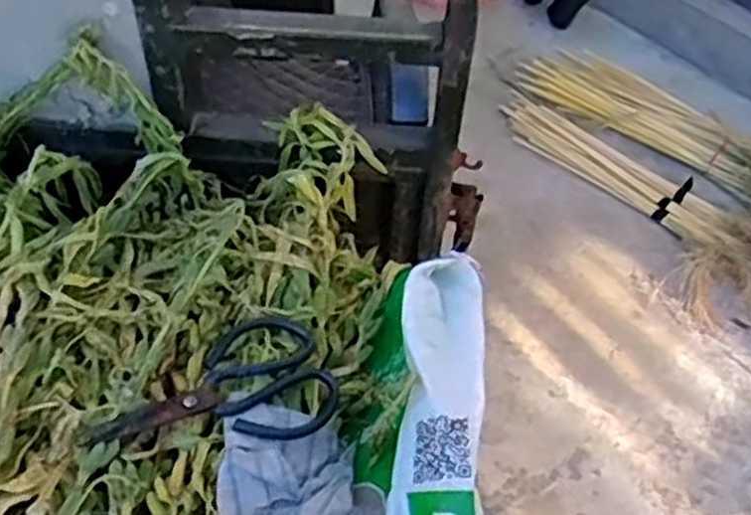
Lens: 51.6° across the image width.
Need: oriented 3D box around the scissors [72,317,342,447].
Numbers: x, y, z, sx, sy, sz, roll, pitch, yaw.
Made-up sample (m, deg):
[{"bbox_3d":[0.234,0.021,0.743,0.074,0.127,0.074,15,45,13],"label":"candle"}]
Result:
[{"bbox_3d":[-0.128,0.107,0.618,0.189,0.024,0.108,-22,56,-18],"label":"scissors"}]

